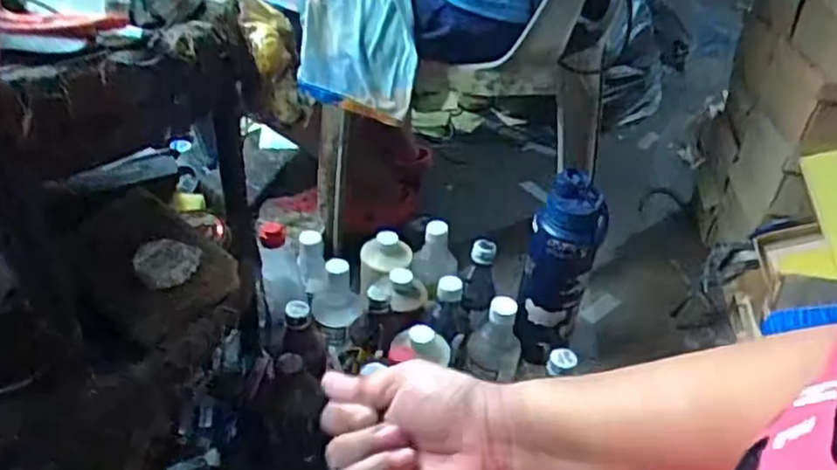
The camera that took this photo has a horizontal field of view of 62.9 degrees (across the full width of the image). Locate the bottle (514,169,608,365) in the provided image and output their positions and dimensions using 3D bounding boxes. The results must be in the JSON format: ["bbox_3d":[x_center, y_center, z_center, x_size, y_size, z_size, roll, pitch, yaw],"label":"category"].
[{"bbox_3d":[0.191,0.062,0.957,0.091,0.305,0.069,8,38,4],"label":"bottle"}]

